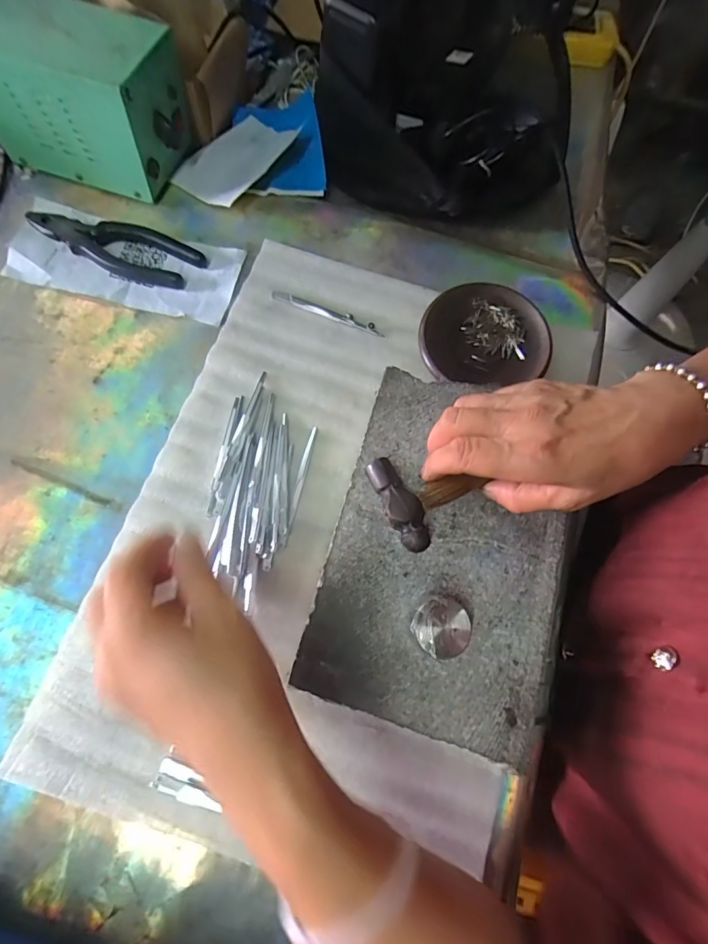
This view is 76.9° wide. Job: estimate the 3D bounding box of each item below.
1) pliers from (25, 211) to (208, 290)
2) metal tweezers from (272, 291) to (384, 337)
[{"bbox_3d":[-0.222,-0.211,0.413,0.166,0.011,0.055,16,72,3],"label":"pliers"},{"bbox_3d":[-0.024,-0.145,0.405,0.106,0.005,0.011,20,73,5],"label":"metal tweezers"}]

